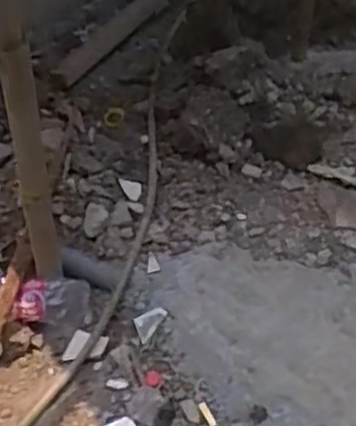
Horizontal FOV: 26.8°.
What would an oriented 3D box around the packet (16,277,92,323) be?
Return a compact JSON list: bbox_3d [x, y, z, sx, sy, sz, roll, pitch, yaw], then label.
[{"bbox_3d":[-0.289,0.202,1.723,0.168,0.023,0.100,5,82,-23],"label":"packet"}]

